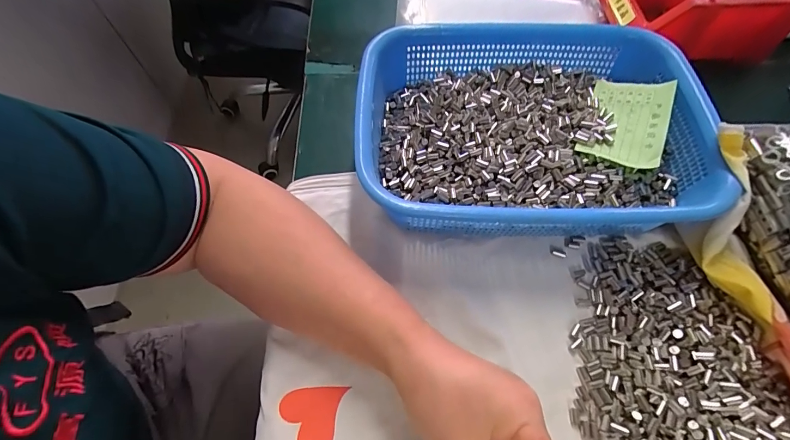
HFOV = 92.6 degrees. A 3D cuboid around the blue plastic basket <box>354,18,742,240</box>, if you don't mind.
[{"bbox_3d":[0.111,-0.077,0.337,0.280,0.072,0.205,-1,62,0],"label":"blue plastic basket"}]

